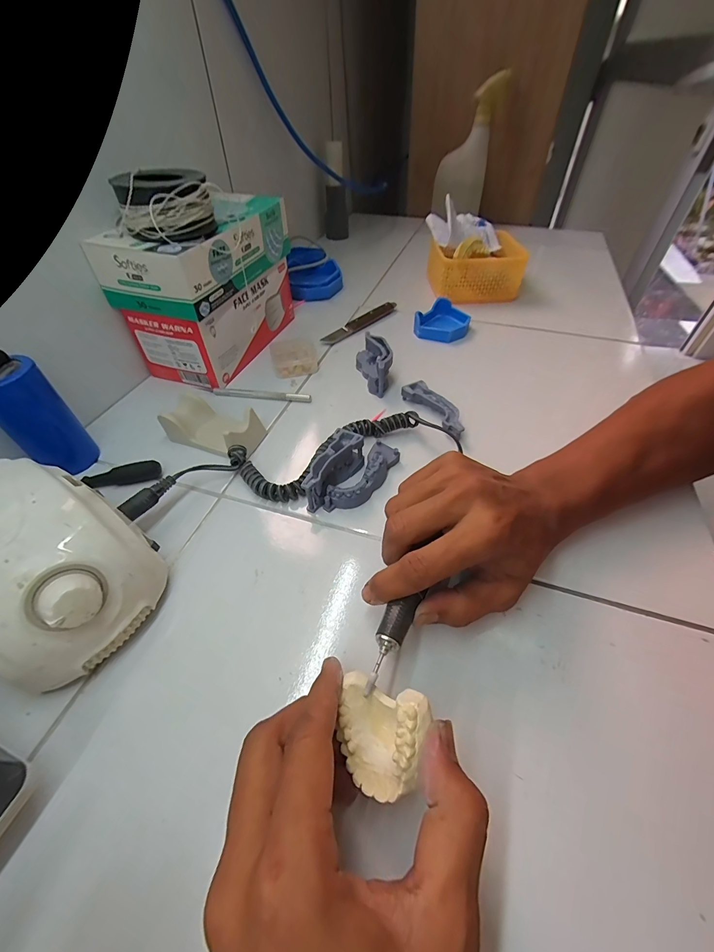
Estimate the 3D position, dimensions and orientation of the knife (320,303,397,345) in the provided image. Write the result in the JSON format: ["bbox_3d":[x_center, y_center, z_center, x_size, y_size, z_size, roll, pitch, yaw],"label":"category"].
[{"bbox_3d":[0.007,-0.225,0.533,0.143,0.014,0.020,-36,57,-27],"label":"knife"}]

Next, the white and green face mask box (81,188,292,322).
[{"bbox_3d":[-0.168,-0.254,0.414,0.104,0.065,0.210,18,51,17],"label":"white and green face mask box"}]

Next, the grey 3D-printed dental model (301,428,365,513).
[{"bbox_3d":[-0.023,-0.004,0.324,0.023,0.039,0.071,26,54,22],"label":"grey 3D-printed dental model"}]

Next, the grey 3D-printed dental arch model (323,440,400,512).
[{"bbox_3d":[0.008,0.001,0.329,0.030,0.022,0.086,27,54,23],"label":"grey 3D-printed dental arch model"}]

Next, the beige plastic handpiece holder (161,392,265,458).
[{"bbox_3d":[-0.141,-0.050,0.364,0.092,0.030,0.048,15,50,15],"label":"beige plastic handpiece holder"}]

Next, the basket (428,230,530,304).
[{"bbox_3d":[0.187,-0.337,0.587,0.138,0.071,0.100,-2,48,0],"label":"basket"}]

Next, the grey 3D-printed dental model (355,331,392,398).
[{"bbox_3d":[0.020,-0.134,0.432,0.040,0.040,0.076,-2,48,0],"label":"grey 3D-printed dental model"}]

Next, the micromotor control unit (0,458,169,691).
[{"bbox_3d":[-0.207,0.056,0.243,0.139,0.086,0.105,23,53,20],"label":"micromotor control unit"}]

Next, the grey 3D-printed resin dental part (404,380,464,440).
[{"bbox_3d":[0.085,-0.071,0.397,0.027,0.020,0.089,-26,53,-20],"label":"grey 3D-printed resin dental part"}]

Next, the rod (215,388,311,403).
[{"bbox_3d":[-0.111,-0.096,0.426,0.116,0.006,0.007,5,49,6],"label":"rod"}]

